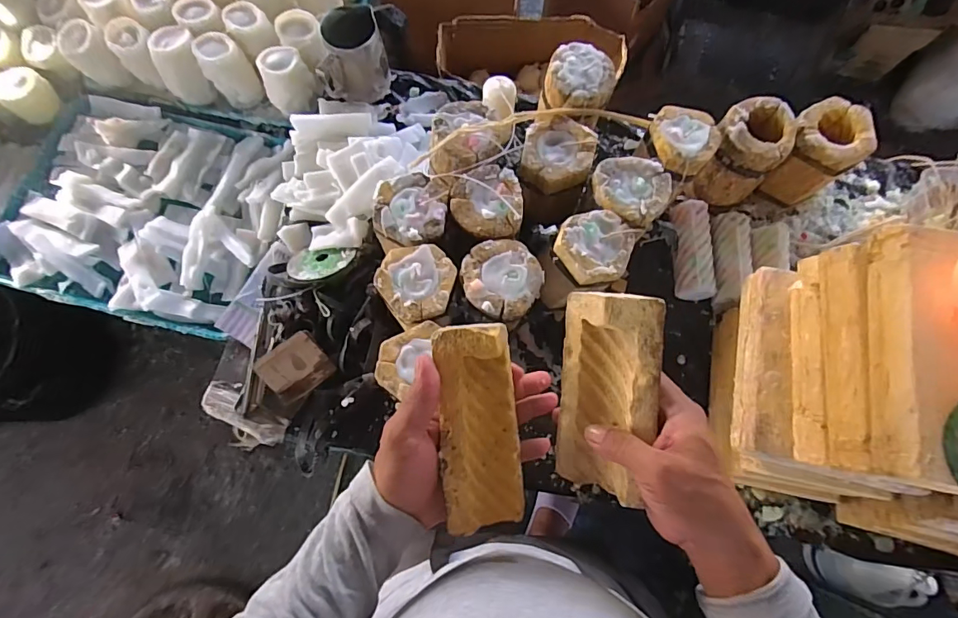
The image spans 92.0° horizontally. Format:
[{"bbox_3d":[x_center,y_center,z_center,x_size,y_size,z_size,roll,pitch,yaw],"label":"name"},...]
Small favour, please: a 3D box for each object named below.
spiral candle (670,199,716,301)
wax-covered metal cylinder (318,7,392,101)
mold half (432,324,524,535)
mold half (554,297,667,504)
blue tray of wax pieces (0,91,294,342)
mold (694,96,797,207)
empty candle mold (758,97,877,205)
[{"bbox_3d":[0.309,-0.085,0.673,0.049,0.040,0.145,0,75,-1],"label":"spiral candle"},{"bbox_3d":[-0.192,-0.383,0.708,0.100,0.099,0.088,-12,75,-4],"label":"wax-covered metal cylinder"},{"bbox_3d":[0.001,0.091,0.361,0.059,0.032,0.157,-6,95,-2],"label":"mold half"},{"bbox_3d":[0.103,0.067,0.366,0.080,0.038,0.156,8,98,40],"label":"mold half"},{"bbox_3d":[-0.513,-0.163,0.720,0.427,0.038,0.354,12,75,3],"label":"blue tray of wax pieces"},{"bbox_3d":[0.364,-0.214,0.644,0.087,0.123,0.091,0,75,-1],"label":"mold"},{"bbox_3d":[0.464,-0.217,0.645,0.086,0.114,0.088,0,75,-1],"label":"empty candle mold"}]

